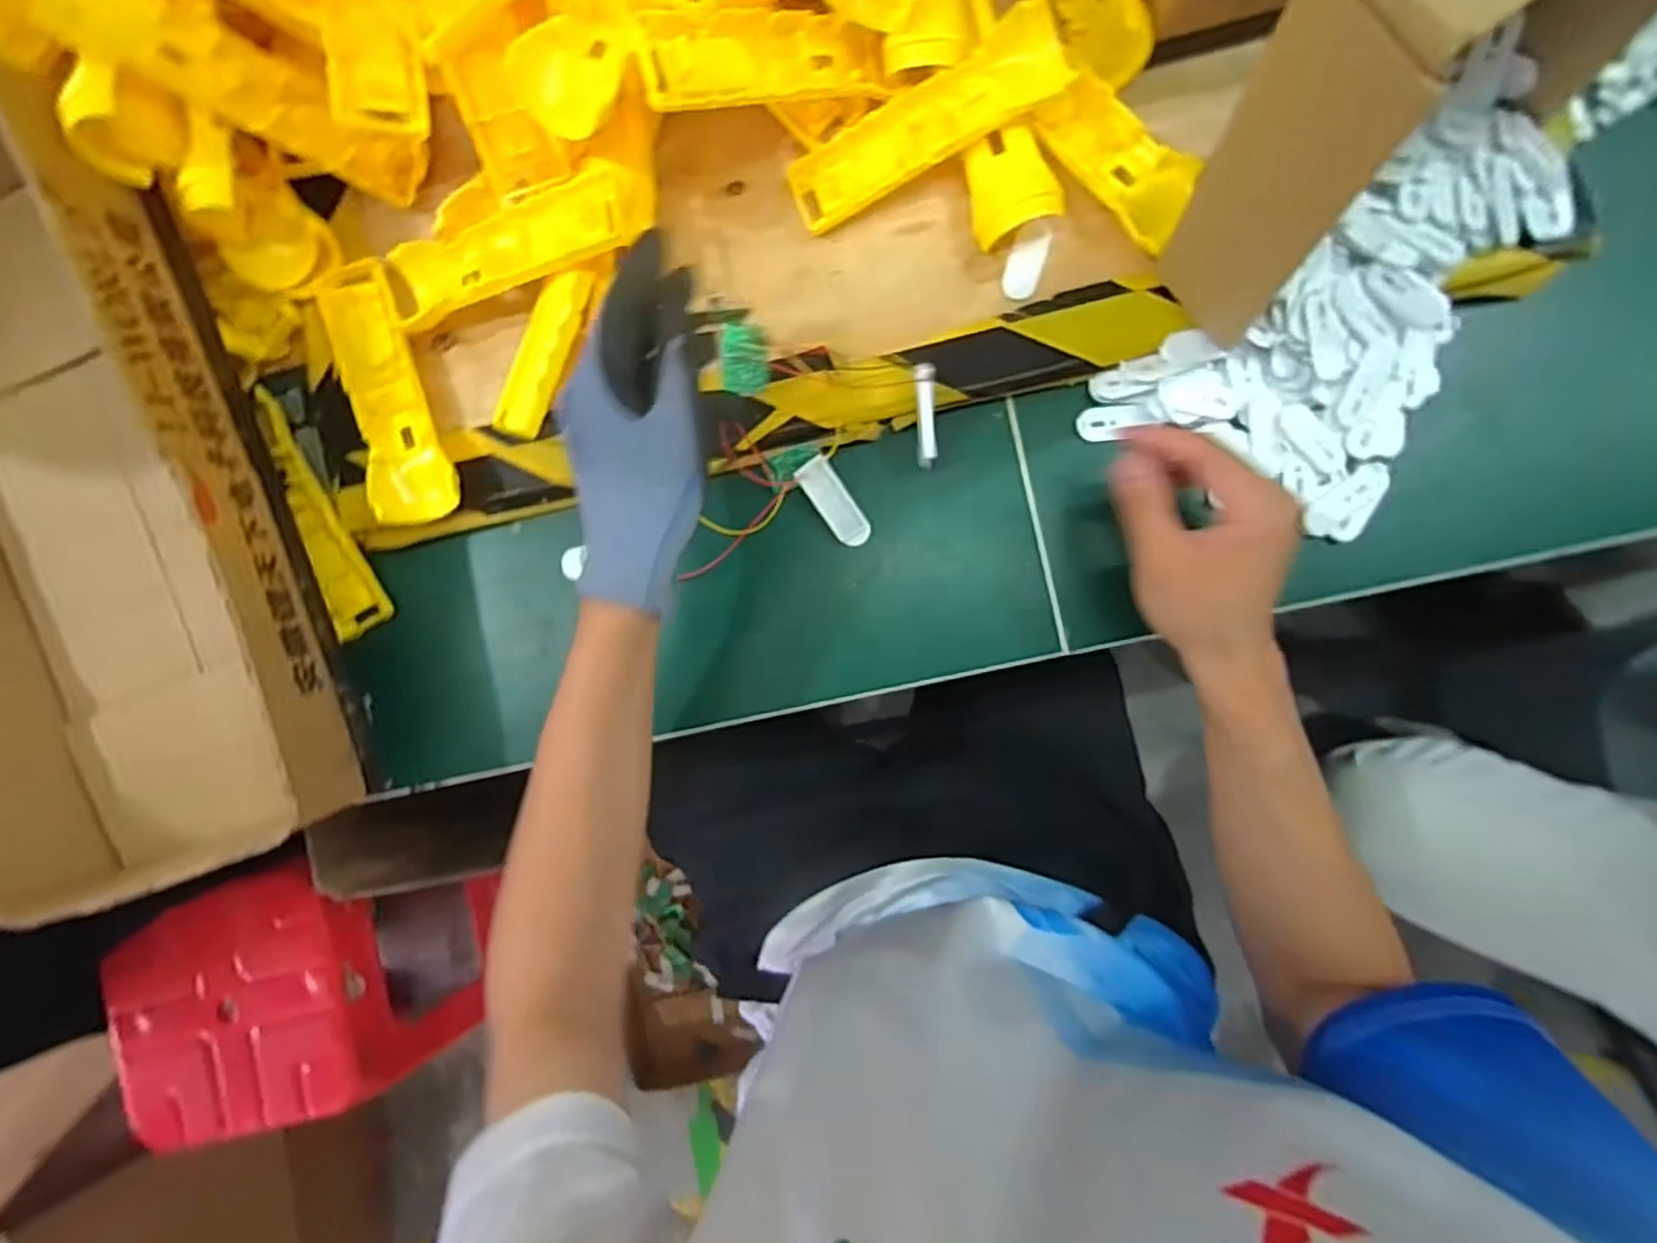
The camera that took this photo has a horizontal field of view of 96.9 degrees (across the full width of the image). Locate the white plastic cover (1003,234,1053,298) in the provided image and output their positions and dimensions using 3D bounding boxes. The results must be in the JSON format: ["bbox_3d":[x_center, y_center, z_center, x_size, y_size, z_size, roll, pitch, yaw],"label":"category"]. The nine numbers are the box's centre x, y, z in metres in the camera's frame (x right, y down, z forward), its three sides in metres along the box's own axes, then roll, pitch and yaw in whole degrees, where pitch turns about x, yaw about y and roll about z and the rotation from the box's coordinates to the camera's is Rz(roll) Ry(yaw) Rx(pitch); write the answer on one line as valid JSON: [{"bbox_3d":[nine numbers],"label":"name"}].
[{"bbox_3d":[0.117,-0.213,0.437,0.020,0.006,0.042,20,90,5],"label":"white plastic cover"}]

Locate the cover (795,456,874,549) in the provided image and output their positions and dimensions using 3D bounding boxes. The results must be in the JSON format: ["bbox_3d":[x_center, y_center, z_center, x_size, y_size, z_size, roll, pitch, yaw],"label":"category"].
[{"bbox_3d":[0.004,-0.072,0.448,0.020,0.009,0.057,-35,86,3],"label":"cover"}]

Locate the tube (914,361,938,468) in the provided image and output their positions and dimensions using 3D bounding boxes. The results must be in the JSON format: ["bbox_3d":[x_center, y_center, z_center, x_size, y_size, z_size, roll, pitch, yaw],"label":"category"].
[{"bbox_3d":[0.057,-0.119,0.426,0.012,0.010,0.059,-4,116,3],"label":"tube"}]

